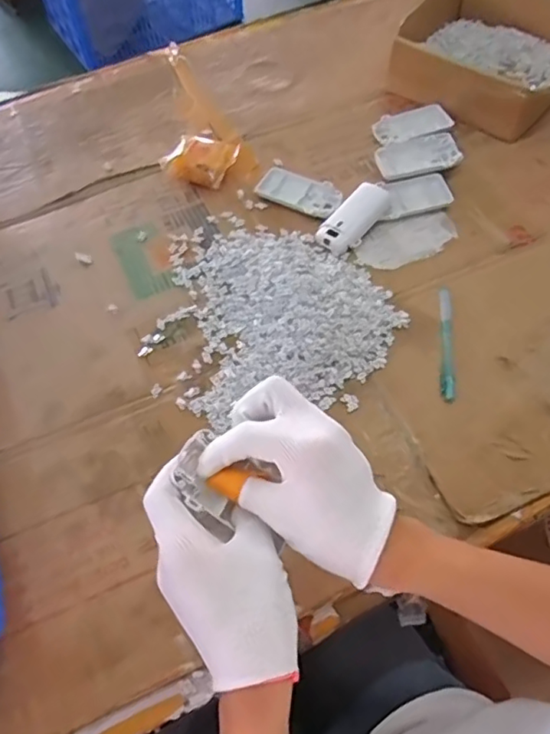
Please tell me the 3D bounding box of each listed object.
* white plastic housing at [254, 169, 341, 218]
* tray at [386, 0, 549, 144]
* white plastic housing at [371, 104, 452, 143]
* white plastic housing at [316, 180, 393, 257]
[{"bbox_3d":[0.027,-0.201,0.658,0.095,0.015,0.054,28,67,17],"label":"white plastic housing"},{"bbox_3d":[0.273,-0.404,0.733,0.210,0.061,0.197,33,68,19],"label":"tray"},{"bbox_3d":[0.170,-0.303,0.711,0.094,0.012,0.037,-12,84,2],"label":"white plastic housing"},{"bbox_3d":[0.087,-0.164,0.627,0.045,0.023,0.093,39,70,21],"label":"white plastic housing"}]

